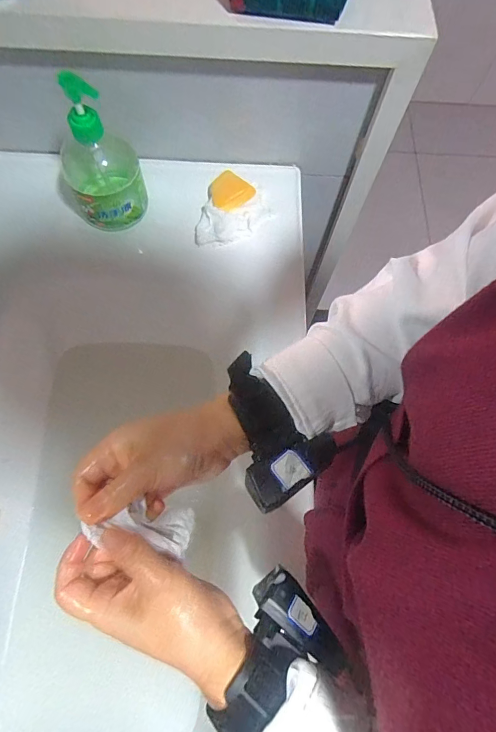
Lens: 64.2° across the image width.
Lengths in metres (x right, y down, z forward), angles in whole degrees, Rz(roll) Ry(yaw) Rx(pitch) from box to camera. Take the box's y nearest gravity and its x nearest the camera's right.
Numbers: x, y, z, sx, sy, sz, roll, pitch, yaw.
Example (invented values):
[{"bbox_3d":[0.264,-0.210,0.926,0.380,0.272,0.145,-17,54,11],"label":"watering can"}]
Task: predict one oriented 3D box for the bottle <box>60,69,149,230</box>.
[{"bbox_3d":[-0.165,-0.231,0.434,0.084,0.159,0.087,-24,73,-10],"label":"bottle"}]

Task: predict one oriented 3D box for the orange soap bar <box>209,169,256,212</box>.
[{"bbox_3d":[-0.021,-0.227,0.513,0.054,0.020,0.047,-13,72,-7],"label":"orange soap bar"}]

